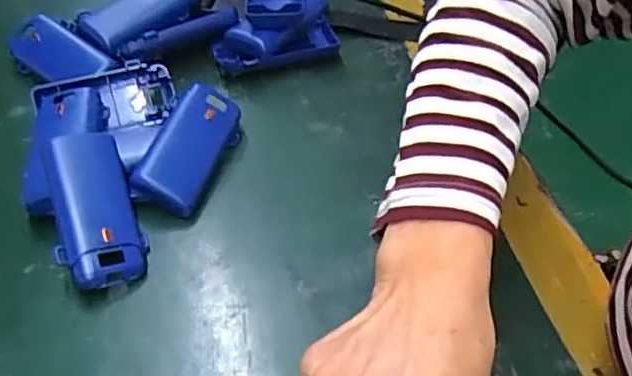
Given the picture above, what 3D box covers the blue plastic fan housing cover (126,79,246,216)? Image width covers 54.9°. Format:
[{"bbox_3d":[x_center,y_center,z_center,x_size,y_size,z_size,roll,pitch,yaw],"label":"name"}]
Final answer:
[{"bbox_3d":[-0.082,-0.026,0.398,0.045,0.022,0.090,41,53,-22],"label":"blue plastic fan housing cover"}]

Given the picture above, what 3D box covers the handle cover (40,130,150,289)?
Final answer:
[{"bbox_3d":[-0.132,0.011,0.358,0.044,0.030,0.093,-15,74,-13],"label":"handle cover"}]

